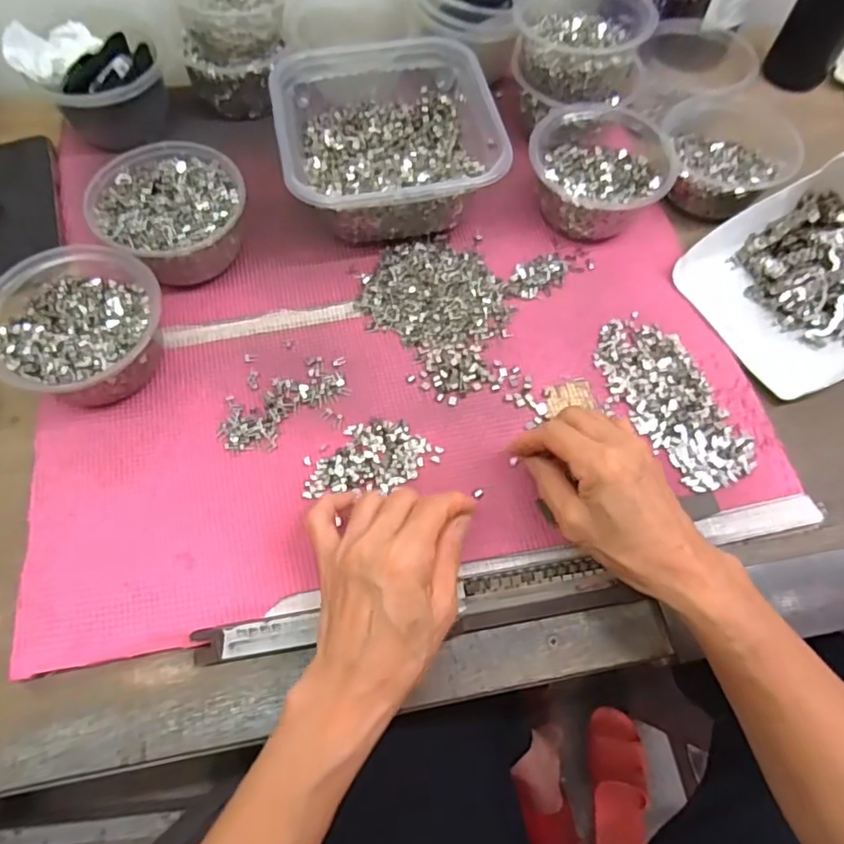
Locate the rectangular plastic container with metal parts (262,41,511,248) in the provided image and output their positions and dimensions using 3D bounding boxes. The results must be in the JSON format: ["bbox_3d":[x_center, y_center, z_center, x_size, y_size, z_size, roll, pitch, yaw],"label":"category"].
[{"bbox_3d":[-0.030,-0.239,0.497,0.165,0.066,0.170,-9,65,-6],"label":"rectangular plastic container with metal parts"}]

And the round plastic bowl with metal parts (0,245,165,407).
[{"bbox_3d":[-0.239,-0.061,0.427,0.107,0.068,0.111,1,64,-1],"label":"round plastic bowl with metal parts"}]

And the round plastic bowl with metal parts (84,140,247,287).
[{"bbox_3d":[-0.197,-0.164,0.472,0.108,0.064,0.116,1,64,-1],"label":"round plastic bowl with metal parts"}]

